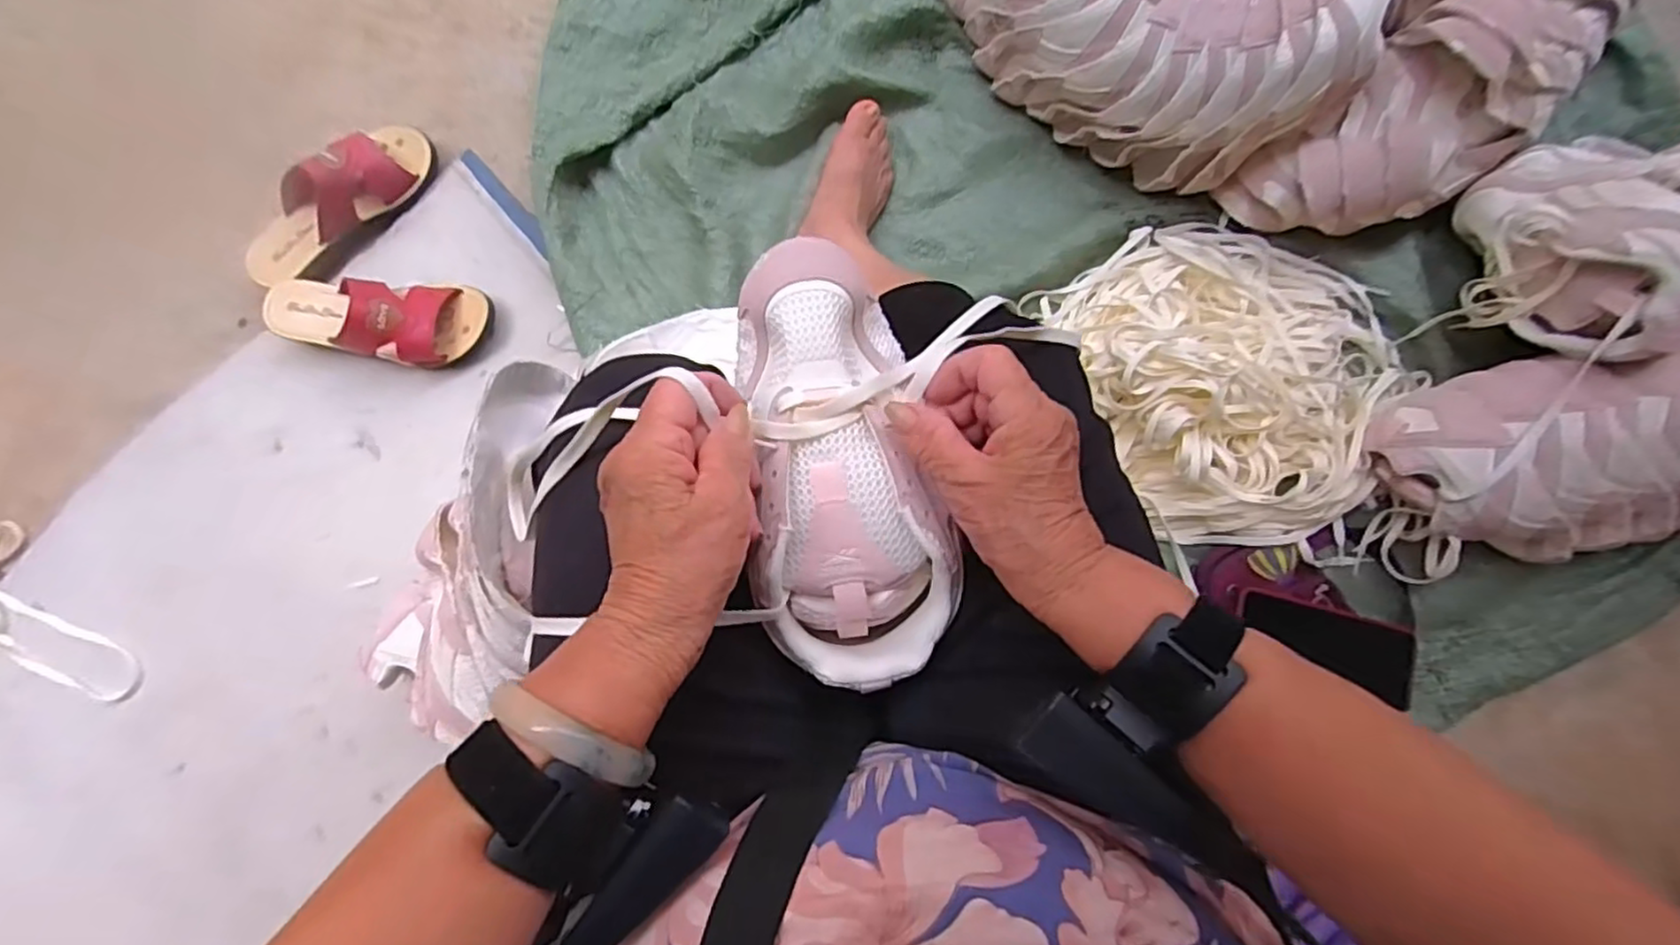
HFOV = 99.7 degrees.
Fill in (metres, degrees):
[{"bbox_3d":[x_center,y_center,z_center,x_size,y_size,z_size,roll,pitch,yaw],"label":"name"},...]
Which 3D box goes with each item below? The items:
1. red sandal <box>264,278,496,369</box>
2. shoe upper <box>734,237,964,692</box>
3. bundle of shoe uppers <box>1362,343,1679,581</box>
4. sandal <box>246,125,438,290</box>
[{"bbox_3d":[-0.484,-0.157,0.729,0.225,0.077,0.086,1,88,1],"label":"red sandal"},{"bbox_3d":[-0.002,-0.006,0.359,0.098,0.057,0.219,-11,87,1],"label":"shoe upper"},{"bbox_3d":[0.759,-0.020,0.646,0.516,0.131,0.191,-6,87,1],"label":"bundle of shoe uppers"},{"bbox_3d":[-0.537,-0.287,0.750,0.227,0.074,0.078,-44,88,-1],"label":"sandal"}]

